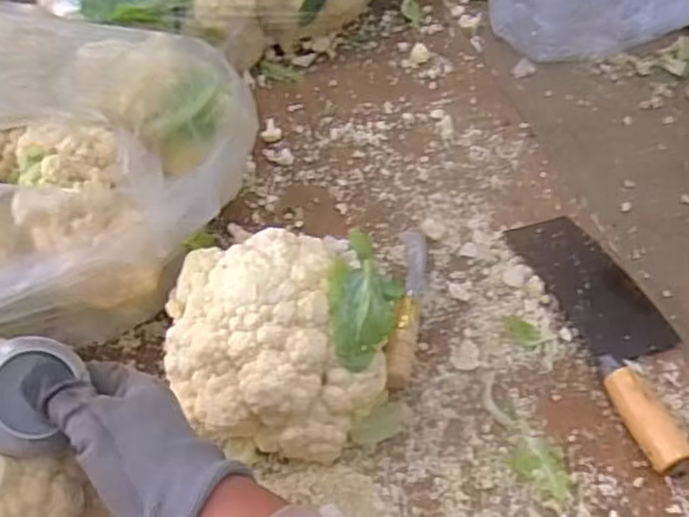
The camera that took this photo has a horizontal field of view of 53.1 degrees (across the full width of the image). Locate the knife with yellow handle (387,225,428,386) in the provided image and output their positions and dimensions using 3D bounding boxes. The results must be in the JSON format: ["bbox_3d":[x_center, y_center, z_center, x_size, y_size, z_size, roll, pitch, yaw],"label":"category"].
[{"bbox_3d":[0.056,0.036,0.620,0.026,0.025,0.184,6,49,8],"label":"knife with yellow handle"}]

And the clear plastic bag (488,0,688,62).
[{"bbox_3d":[0.526,-0.553,1.435,0.465,0.089,0.296,-17,50,-11],"label":"clear plastic bag"}]

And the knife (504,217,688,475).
[{"bbox_3d":[0.235,0.052,0.594,0.086,0.028,0.262,-14,49,-9],"label":"knife"}]

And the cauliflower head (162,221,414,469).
[{"bbox_3d":[-0.045,0.065,0.533,0.180,0.122,0.156,-11,49,-6],"label":"cauliflower head"}]

